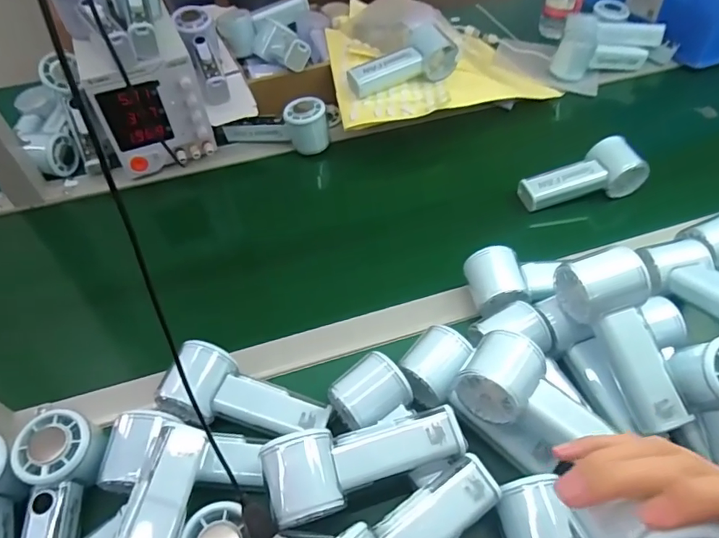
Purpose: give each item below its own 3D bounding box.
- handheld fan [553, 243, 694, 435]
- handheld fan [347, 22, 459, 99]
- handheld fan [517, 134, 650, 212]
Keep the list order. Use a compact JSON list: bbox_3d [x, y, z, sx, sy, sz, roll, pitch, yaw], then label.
[{"bbox_3d":[0.224,0.058,0.415,0.057,0.060,0.150,-16,75,-10],"label":"handheld fan"},{"bbox_3d":[0.053,-0.290,0.686,0.155,0.047,0.076,-18,52,-12],"label":"handheld fan"},{"bbox_3d":[0.277,-0.121,0.620,0.144,0.047,0.064,-10,51,-6],"label":"handheld fan"}]

